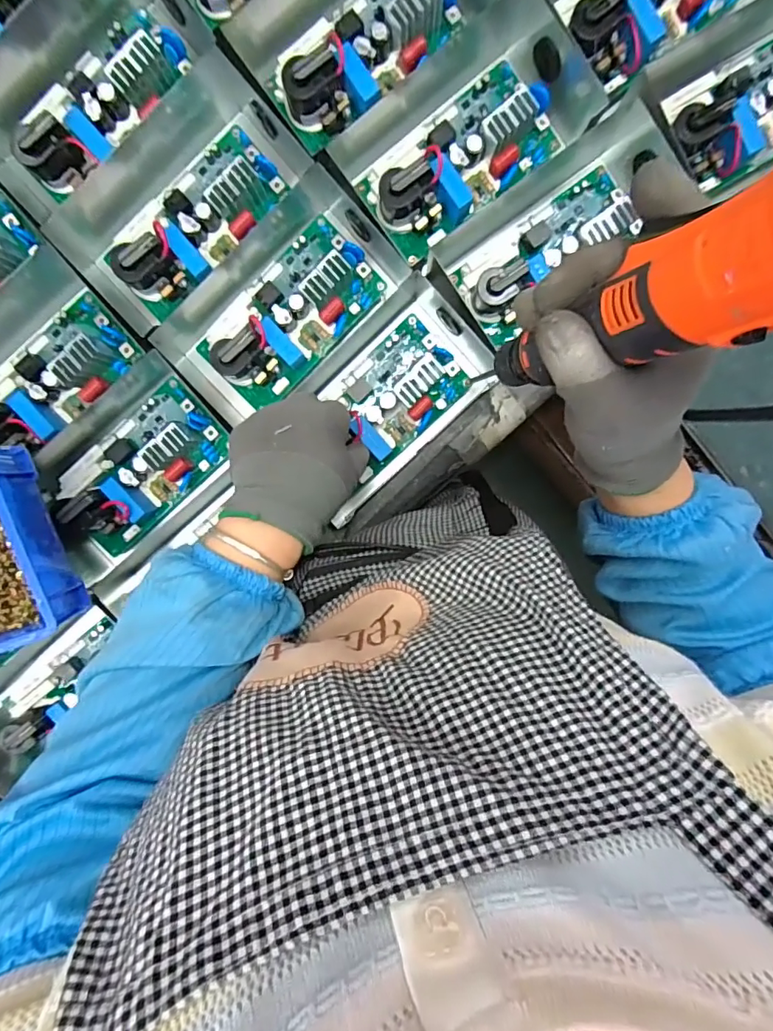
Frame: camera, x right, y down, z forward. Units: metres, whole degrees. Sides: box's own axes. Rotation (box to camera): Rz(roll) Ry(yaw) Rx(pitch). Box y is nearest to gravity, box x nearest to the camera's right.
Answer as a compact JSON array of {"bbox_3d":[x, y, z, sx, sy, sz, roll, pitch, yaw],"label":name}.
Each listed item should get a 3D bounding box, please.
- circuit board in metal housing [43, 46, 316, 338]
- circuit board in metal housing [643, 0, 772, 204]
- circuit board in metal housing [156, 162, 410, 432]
[{"bbox_3d":[-0.174,-0.261,0.410,0.200,0.060,0.122,-42,98,5],"label":"circuit board in metal housing"},{"bbox_3d":[0.302,-0.348,0.404,0.217,0.076,0.121,-31,99,3],"label":"circuit board in metal housing"},{"bbox_3d":[-0.087,-0.173,0.425,0.202,0.066,0.105,-42,98,5],"label":"circuit board in metal housing"}]

